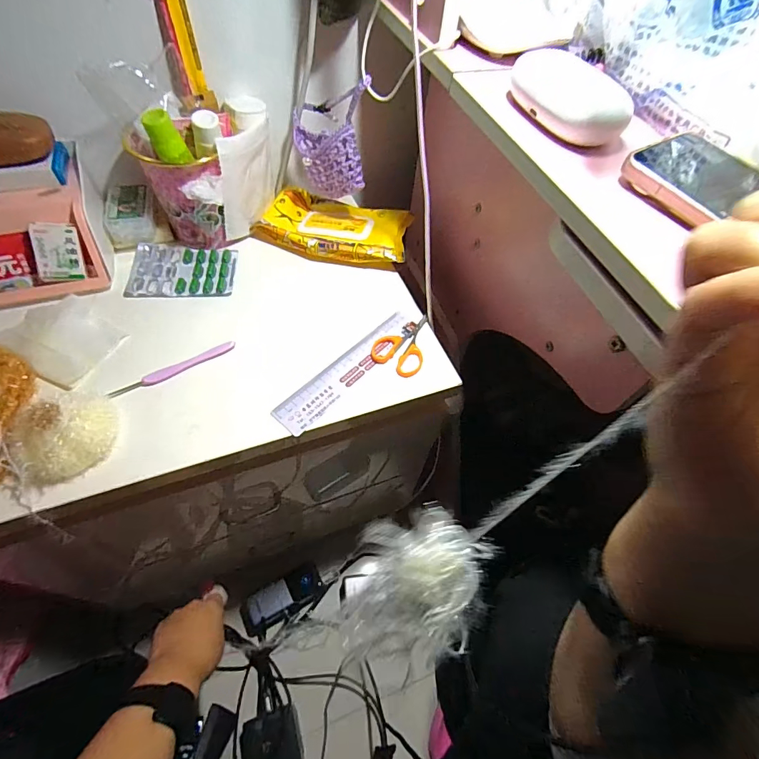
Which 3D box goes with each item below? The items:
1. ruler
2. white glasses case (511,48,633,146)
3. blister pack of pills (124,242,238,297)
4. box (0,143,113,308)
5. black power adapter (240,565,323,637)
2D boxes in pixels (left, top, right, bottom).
[{"bbox_3d":[-0.030,-0.012,0.442,0.043,0.004,0.189,36,60,22],"label":"ruler"},{"bbox_3d":[0.130,-0.198,0.284,0.044,0.027,0.089,-22,60,-19],"label":"white glasses case"},{"bbox_3d":[-0.240,-0.136,0.504,0.118,0.013,0.083,-1,56,-6],"label":"blister pack of pills"},{"bbox_3d":[-0.397,-0.150,0.444,0.167,0.083,0.108,-17,59,-16],"label":"box"},{"bbox_3d":[-0.167,0.376,0.701,0.139,0.039,0.057,-24,61,-20],"label":"black power adapter"}]

